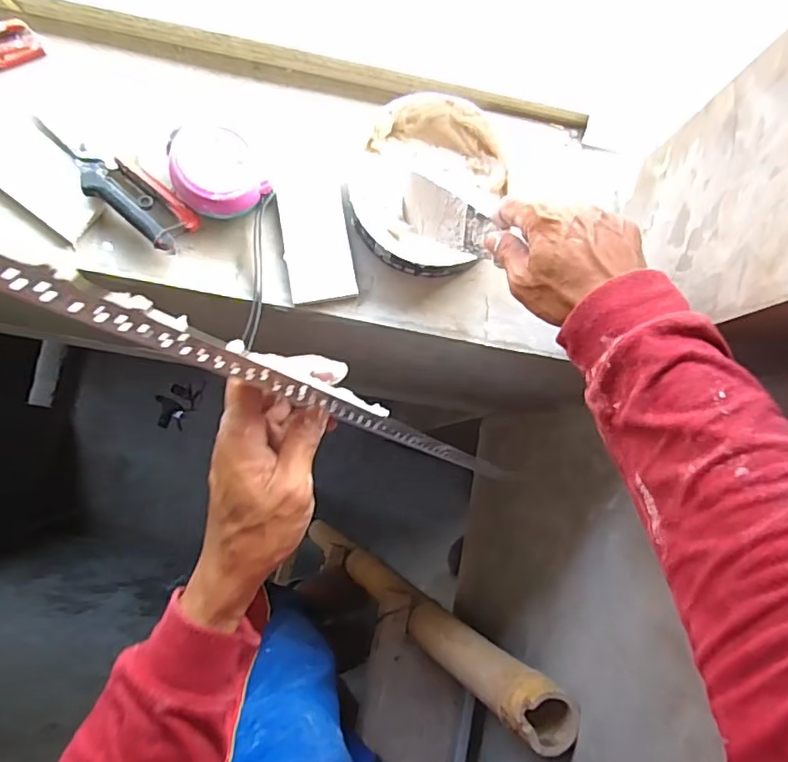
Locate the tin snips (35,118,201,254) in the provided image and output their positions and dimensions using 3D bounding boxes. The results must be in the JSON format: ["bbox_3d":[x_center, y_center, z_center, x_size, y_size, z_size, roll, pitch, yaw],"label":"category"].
[{"bbox_3d":[-0.235,-0.168,0.476,0.155,0.017,0.046,37,81,0],"label":"tin snips"}]

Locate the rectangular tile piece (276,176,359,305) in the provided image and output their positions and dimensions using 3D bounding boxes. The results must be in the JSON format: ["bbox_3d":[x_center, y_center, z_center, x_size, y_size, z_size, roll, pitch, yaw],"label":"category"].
[{"bbox_3d":[-0.066,-0.121,0.491,0.056,0.010,0.103,-9,89,-7],"label":"rectangular tile piece"}]

